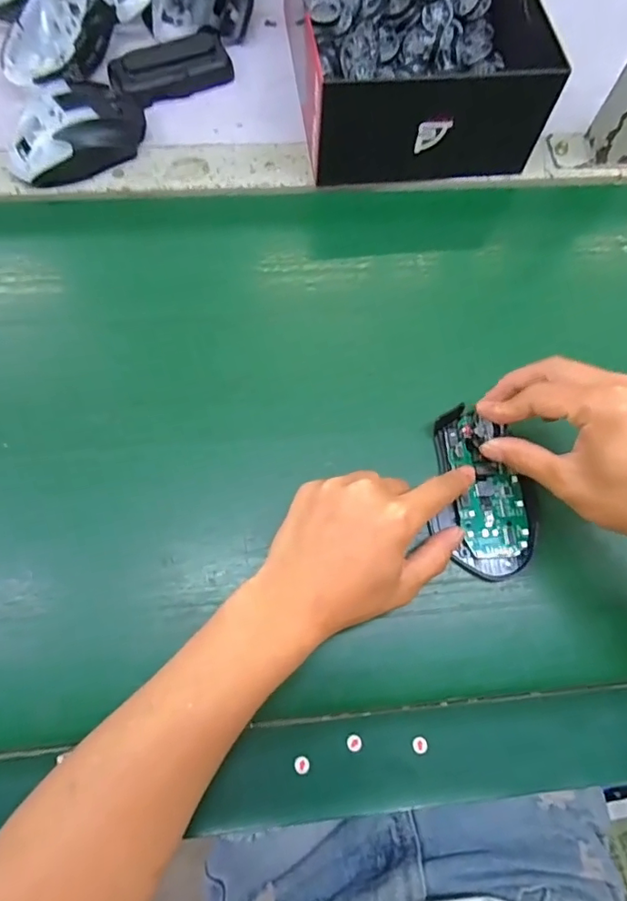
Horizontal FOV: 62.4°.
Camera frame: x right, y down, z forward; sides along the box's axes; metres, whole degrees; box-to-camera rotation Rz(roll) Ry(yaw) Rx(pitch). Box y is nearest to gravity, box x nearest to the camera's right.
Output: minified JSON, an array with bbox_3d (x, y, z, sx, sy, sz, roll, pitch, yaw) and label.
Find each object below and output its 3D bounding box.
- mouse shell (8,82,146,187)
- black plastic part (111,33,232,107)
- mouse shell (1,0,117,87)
[{"bbox_3d":[-0.198,-0.265,0.428,0.117,0.037,0.070,-30,75,-12],"label":"mouse shell"},{"bbox_3d":[-0.126,-0.342,0.467,0.105,0.023,0.045,-25,73,-11],"label":"black plastic part"},{"bbox_3d":[-0.229,-0.366,0.463,0.073,0.039,0.109,28,72,7],"label":"mouse shell"}]

